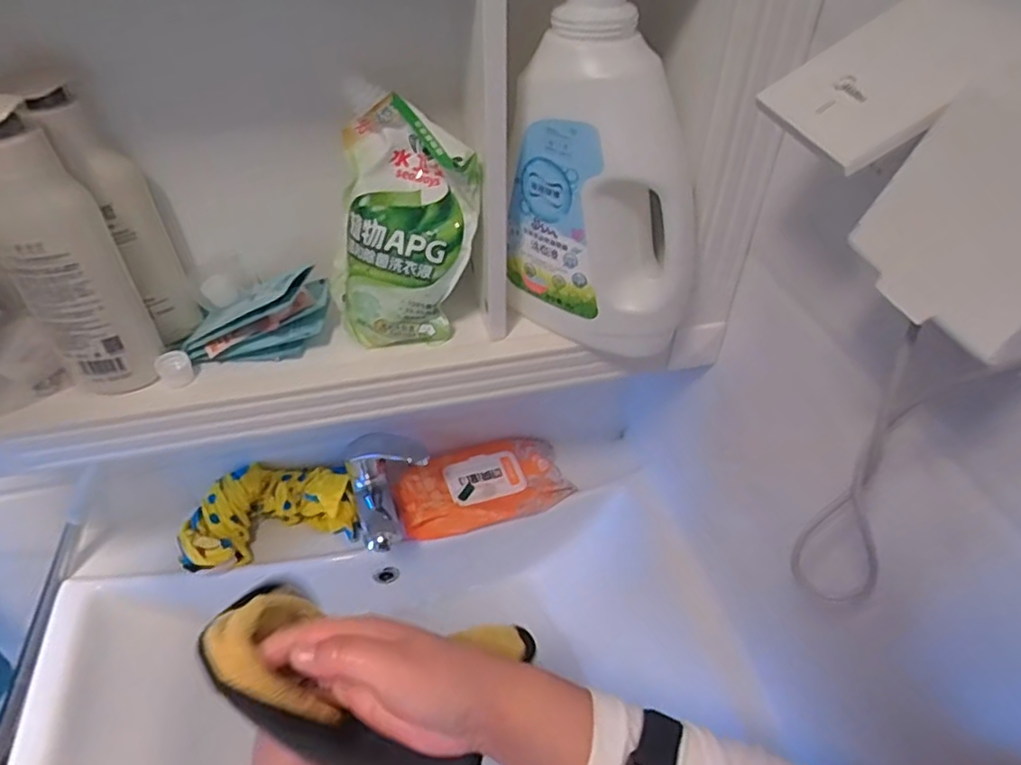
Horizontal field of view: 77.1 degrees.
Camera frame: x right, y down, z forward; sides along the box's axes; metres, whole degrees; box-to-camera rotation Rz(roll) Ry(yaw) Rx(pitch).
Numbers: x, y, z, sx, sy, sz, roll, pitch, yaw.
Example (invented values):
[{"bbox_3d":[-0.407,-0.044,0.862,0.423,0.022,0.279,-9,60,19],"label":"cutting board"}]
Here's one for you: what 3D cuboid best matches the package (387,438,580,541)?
[{"bbox_3d":[-0.036,0.127,0.815,0.214,0.039,0.126,-15,46,-15],"label":"package"}]

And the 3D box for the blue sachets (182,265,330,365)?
[{"bbox_3d":[-0.225,-0.064,0.553,0.131,0.068,0.070,-9,44,-9],"label":"blue sachets"}]

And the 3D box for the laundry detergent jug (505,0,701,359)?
[{"bbox_3d":[0.084,-0.146,0.500,0.148,0.259,0.082,30,51,27],"label":"laundry detergent jug"}]

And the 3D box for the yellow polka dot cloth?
[{"bbox_3d":[-0.286,0.154,0.765,0.192,0.064,0.100,-15,46,-15],"label":"yellow polka dot cloth"}]

